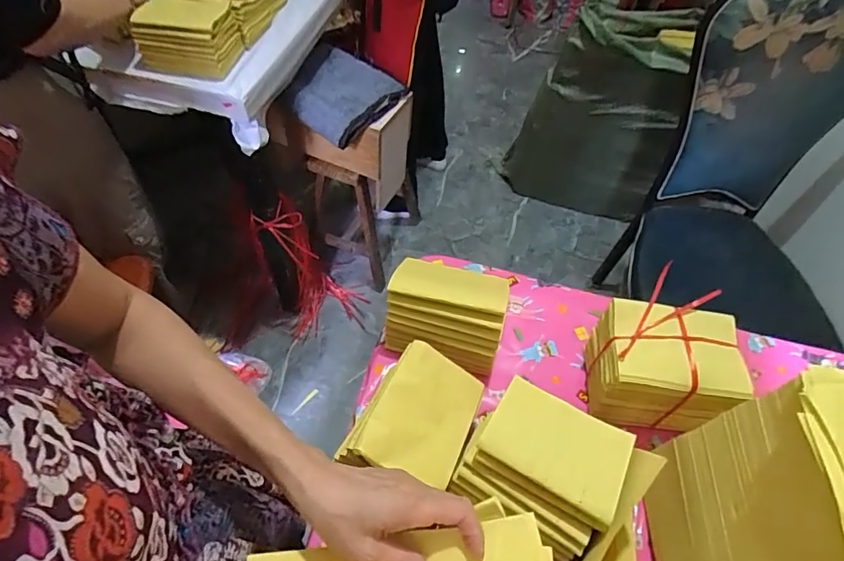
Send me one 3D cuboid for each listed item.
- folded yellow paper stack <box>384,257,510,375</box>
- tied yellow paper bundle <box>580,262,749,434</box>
[{"bbox_3d":[0.038,0.037,0.716,0.165,0.109,0.125,16,56,7],"label":"folded yellow paper stack"},{"bbox_3d":[0.323,0.113,0.672,0.167,0.134,0.127,7,55,1],"label":"tied yellow paper bundle"}]

